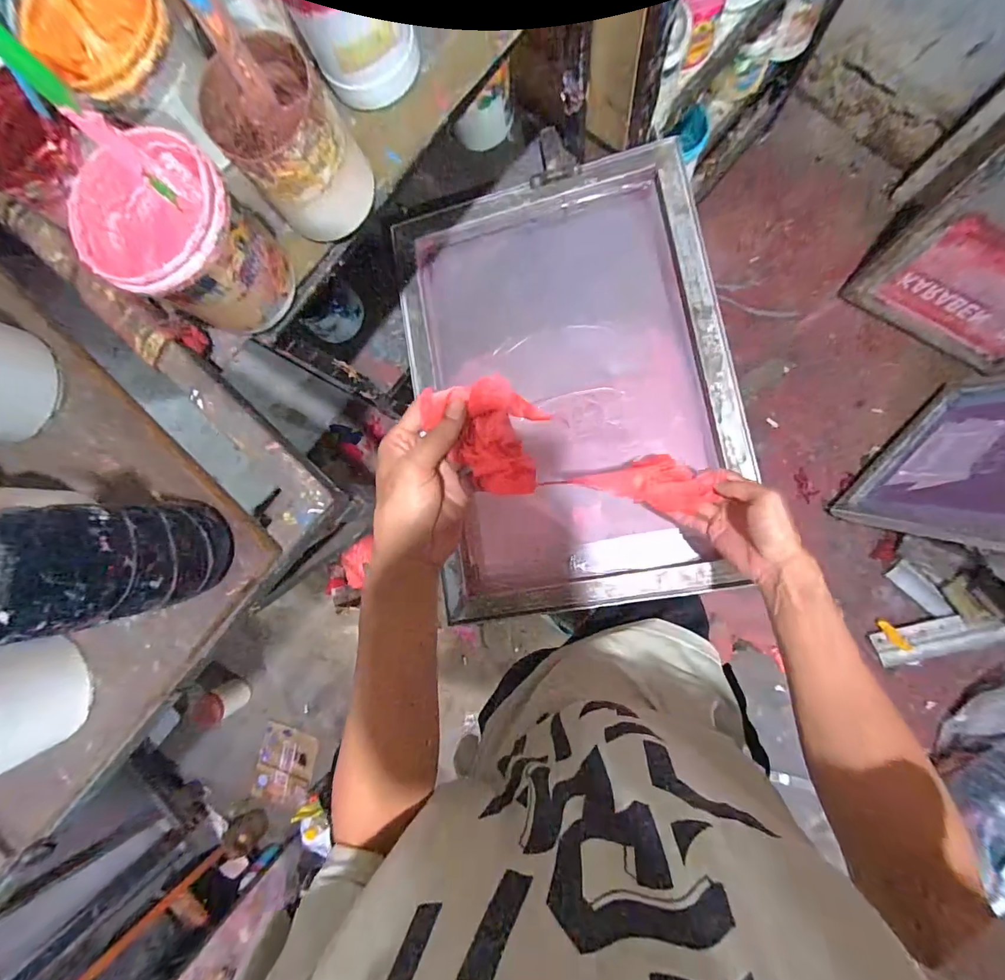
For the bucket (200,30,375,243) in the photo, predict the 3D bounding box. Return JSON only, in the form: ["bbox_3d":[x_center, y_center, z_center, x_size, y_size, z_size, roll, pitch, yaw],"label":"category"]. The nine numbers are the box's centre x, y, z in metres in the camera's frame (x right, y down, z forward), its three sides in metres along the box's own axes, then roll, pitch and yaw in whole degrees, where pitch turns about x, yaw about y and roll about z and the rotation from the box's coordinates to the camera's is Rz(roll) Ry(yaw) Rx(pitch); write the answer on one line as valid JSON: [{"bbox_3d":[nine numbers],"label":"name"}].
[{"bbox_3d":[-0.189,-0.317,0.412,0.102,0.111,0.114,-42,84,6],"label":"bucket"}]

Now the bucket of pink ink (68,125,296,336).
[{"bbox_3d":[-0.286,-0.229,0.414,0.129,0.122,0.117,33,94,8],"label":"bucket of pink ink"}]

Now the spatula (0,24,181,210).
[{"bbox_3d":[-0.324,-0.291,0.337,0.018,0.155,0.014,-39,55,6],"label":"spatula"}]

